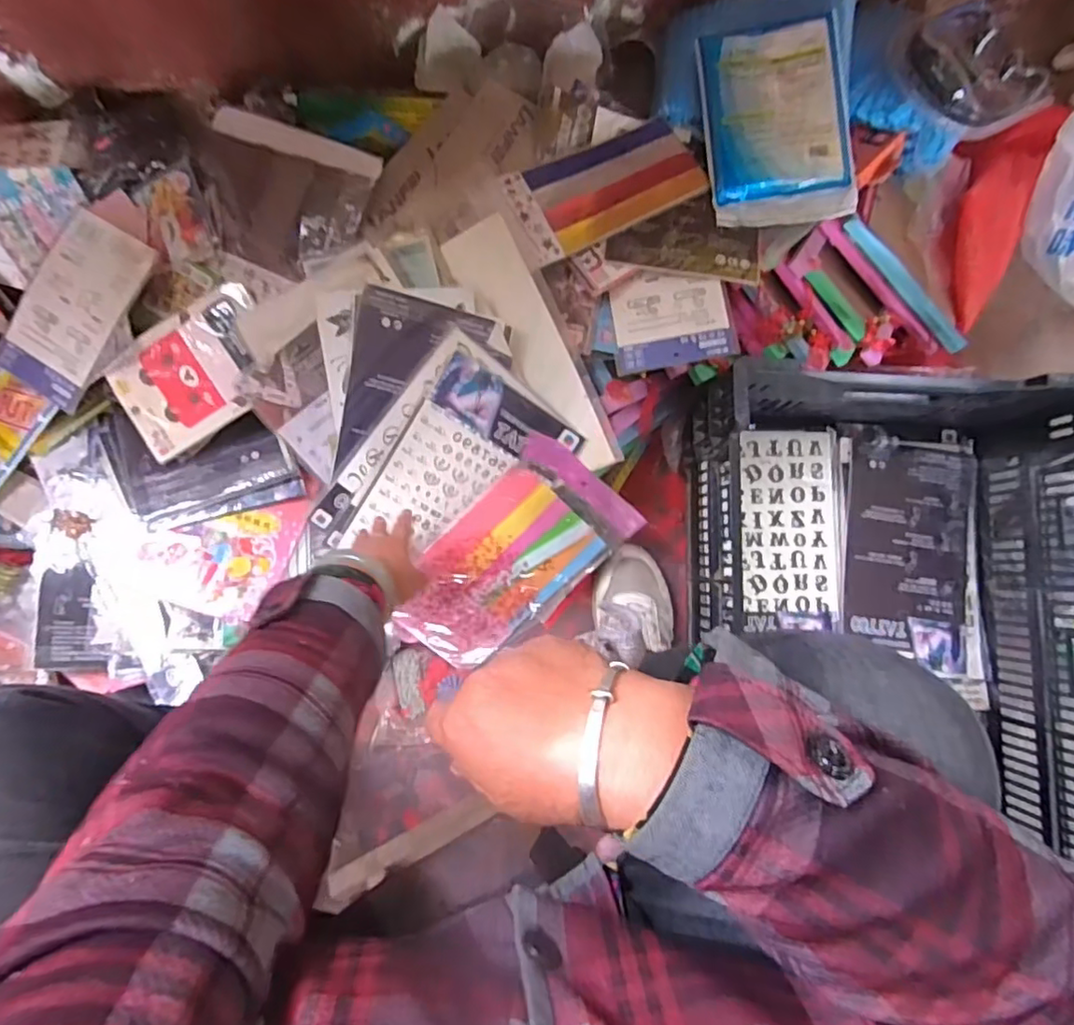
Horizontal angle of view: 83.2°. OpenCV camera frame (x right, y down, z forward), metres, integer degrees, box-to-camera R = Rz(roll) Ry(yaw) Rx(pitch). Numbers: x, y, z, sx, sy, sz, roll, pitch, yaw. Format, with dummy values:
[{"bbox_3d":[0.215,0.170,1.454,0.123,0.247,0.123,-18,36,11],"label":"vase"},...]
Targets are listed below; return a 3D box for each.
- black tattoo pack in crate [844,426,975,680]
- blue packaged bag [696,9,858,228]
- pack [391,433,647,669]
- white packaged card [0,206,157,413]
[{"bbox_3d":[0.463,0.043,0.754,0.167,0.023,0.280,9,83,-3],"label":"black tattoo pack in crate"},{"bbox_3d":[0.262,-0.425,0.658,0.151,0.040,0.224,-4,84,-4],"label":"blue packaged bag"},{"bbox_3d":[-0.029,0.060,0.683,0.153,0.020,0.281,40,102,-14],"label":"pack"},{"bbox_3d":[-0.494,-0.217,0.646,0.127,0.011,0.195,37,93,8],"label":"white packaged card"}]

